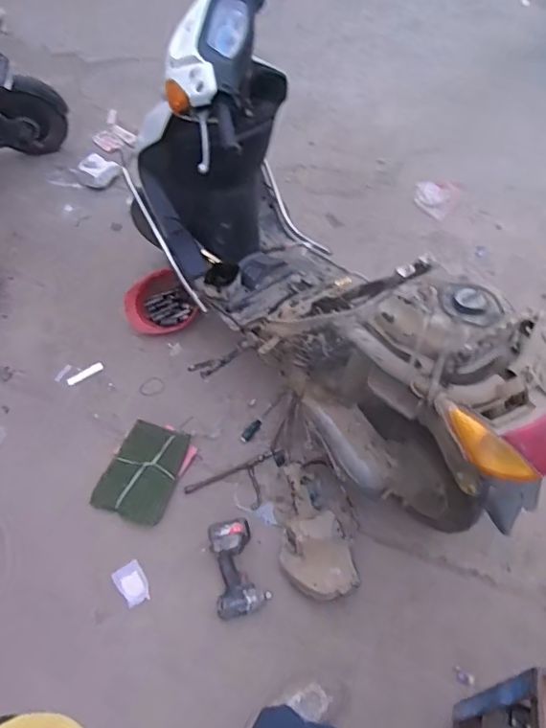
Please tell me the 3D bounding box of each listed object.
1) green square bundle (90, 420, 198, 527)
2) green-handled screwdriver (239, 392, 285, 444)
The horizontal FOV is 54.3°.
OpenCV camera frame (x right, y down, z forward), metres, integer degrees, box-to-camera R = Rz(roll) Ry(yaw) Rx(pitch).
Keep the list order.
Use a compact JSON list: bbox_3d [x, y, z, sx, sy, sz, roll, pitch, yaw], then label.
[{"bbox_3d":[-0.400,0.328,1.647,0.234,0.049,0.294,18,59,16],"label":"green square bundle"},{"bbox_3d":[-0.035,0.173,1.754,0.041,0.035,0.214,33,64,23],"label":"green-handled screwdriver"}]

